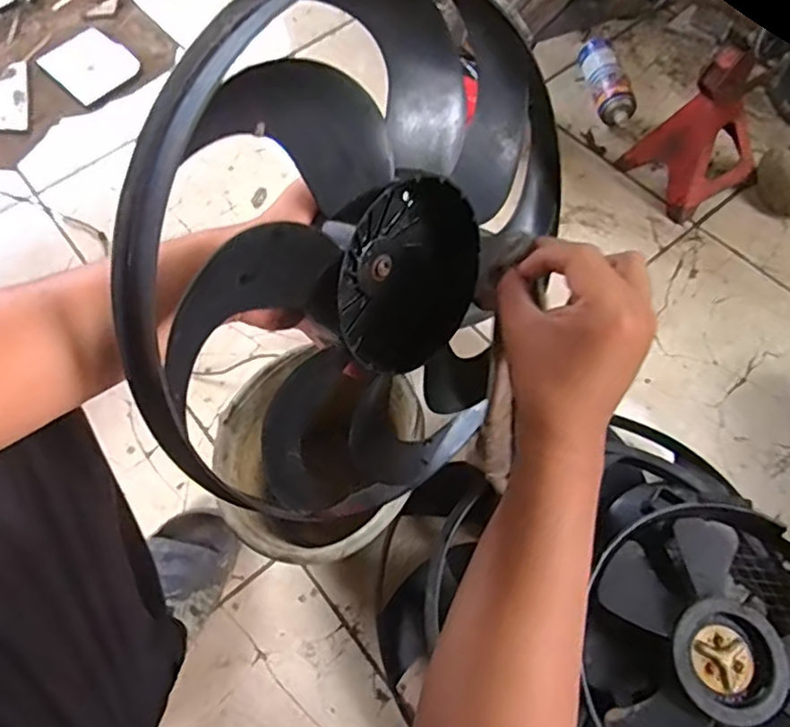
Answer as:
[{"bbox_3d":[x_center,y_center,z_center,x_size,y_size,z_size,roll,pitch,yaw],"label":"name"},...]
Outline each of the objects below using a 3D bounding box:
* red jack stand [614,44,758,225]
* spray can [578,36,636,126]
[{"bbox_3d":[0.473,-0.367,0.971,0.133,0.233,0.156,-32,66,-12],"label":"red jack stand"},{"bbox_3d":[0.377,-0.503,1.136,0.064,0.063,0.166,-9,63,-1],"label":"spray can"}]

